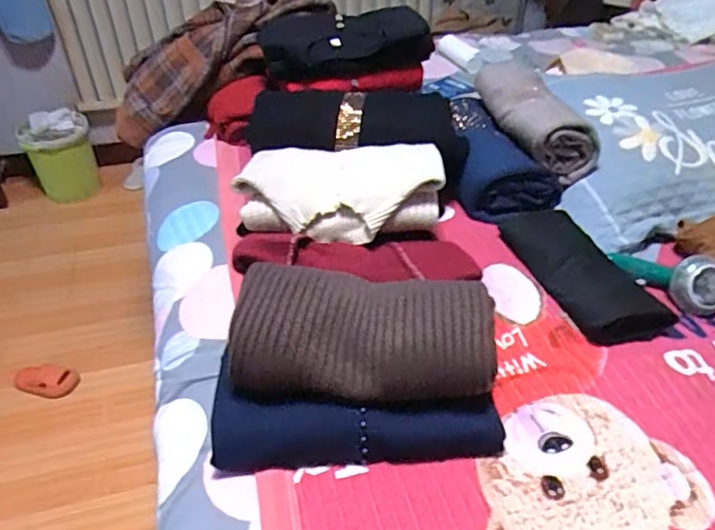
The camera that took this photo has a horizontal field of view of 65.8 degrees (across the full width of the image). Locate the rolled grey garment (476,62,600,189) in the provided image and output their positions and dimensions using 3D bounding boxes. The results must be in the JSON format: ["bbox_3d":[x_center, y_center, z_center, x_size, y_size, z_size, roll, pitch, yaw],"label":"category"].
[{"bbox_3d":[0.280,-0.233,0.892,0.107,0.100,0.231,-9,42,-11],"label":"rolled grey garment"}]

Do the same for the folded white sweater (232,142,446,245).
[{"bbox_3d":[-0.024,-0.103,0.717,0.257,0.070,0.156,4,41,4],"label":"folded white sweater"}]

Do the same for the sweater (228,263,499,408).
[{"bbox_3d":[0.003,0.067,0.551,0.259,0.080,0.117,5,41,4],"label":"sweater"}]

